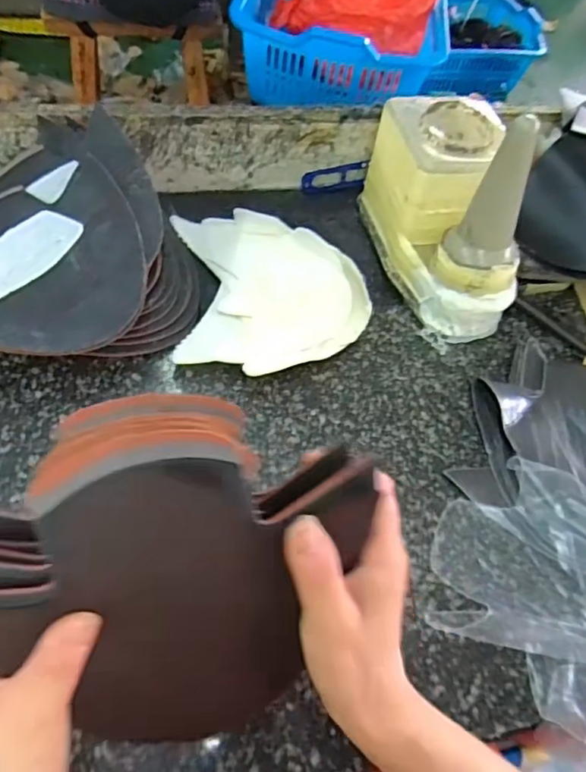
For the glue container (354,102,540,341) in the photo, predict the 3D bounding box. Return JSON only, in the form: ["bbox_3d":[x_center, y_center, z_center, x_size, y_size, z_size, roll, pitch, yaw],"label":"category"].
[{"bbox_3d":[0.144,-0.165,0.509,0.098,0.162,0.210,-6,61,-11],"label":"glue container"}]

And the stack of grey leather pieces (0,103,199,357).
[{"bbox_3d":[-0.182,-0.114,0.479,0.212,0.071,0.235,15,60,0],"label":"stack of grey leather pieces"}]

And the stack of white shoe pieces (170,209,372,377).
[{"bbox_3d":[-0.018,-0.092,0.526,0.165,0.025,0.202,-1,61,-9],"label":"stack of white shoe pieces"}]

